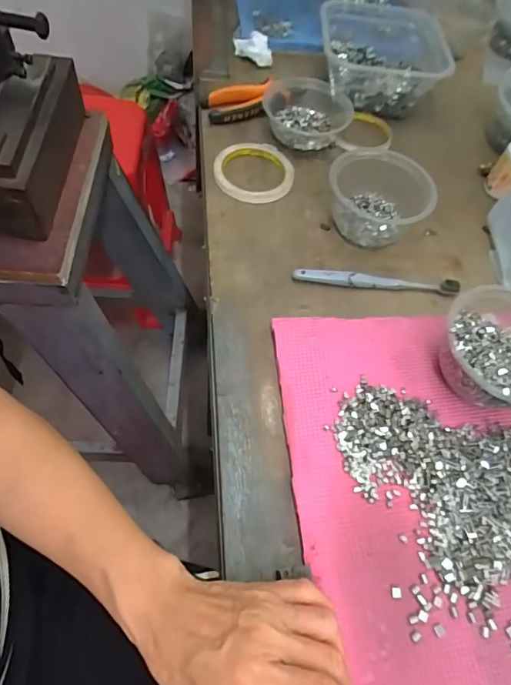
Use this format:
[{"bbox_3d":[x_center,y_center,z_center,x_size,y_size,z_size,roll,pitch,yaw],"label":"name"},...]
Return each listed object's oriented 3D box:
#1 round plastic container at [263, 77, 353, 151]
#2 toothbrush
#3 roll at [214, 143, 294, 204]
[{"bbox_3d":[0.073,-0.309,0.592,0.117,0.042,0.119,3,60,-5],"label":"round plastic container"},{"bbox_3d":[0.129,-0.066,0.476,0.176,0.014,0.015,6,60,-1],"label":"toothbrush"},{"bbox_3d":[-0.002,-0.212,0.547,0.095,0.013,0.094,2,60,-3],"label":"roll"}]

